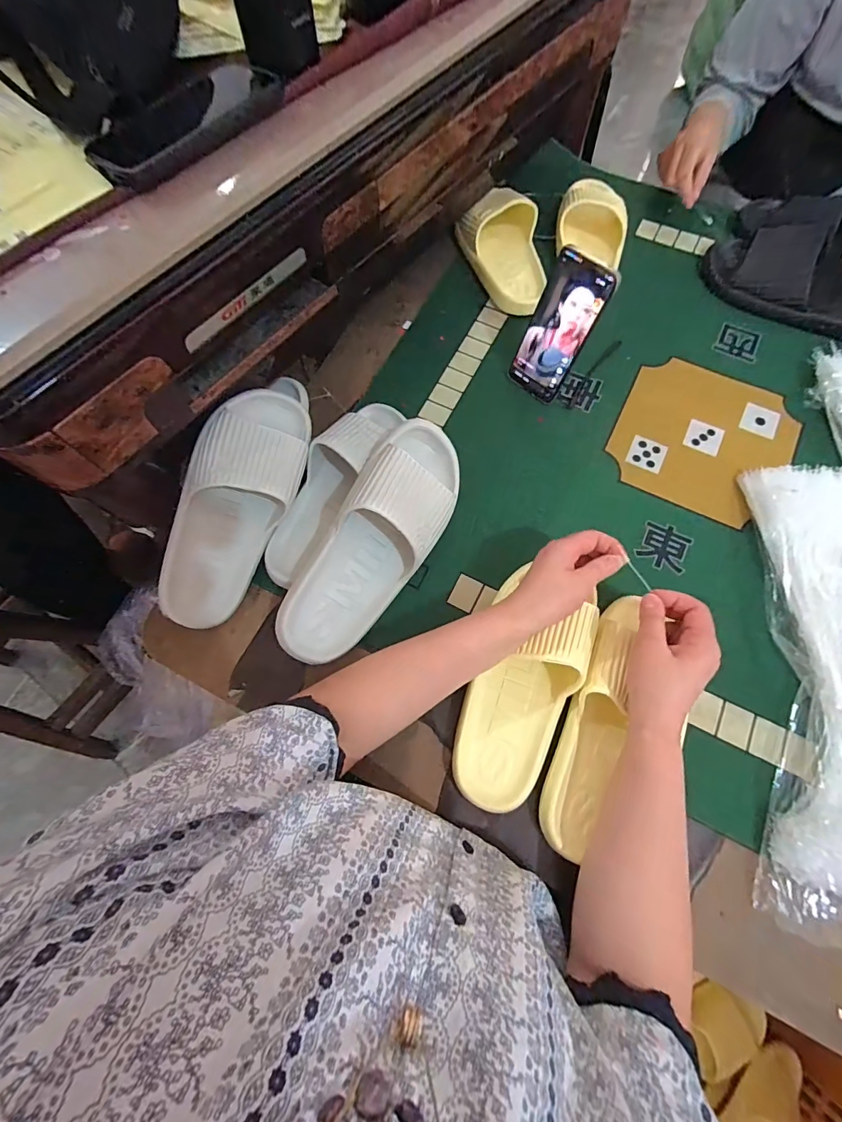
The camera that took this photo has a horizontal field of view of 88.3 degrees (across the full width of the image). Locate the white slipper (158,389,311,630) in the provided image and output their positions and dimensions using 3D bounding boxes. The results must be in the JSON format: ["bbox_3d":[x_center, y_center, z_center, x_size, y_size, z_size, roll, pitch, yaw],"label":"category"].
[{"bbox_3d":[-0.198,-0.062,0.472,0.108,0.073,0.280,18,85,9],"label":"white slipper"}]

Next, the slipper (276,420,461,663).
[{"bbox_3d":[-0.041,-0.020,0.458,0.114,0.080,0.289,35,79,-18],"label":"slipper"}]

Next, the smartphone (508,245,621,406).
[{"bbox_3d":[0.165,-0.278,0.531,0.013,0.165,0.076,-33,71,-31],"label":"smartphone"}]

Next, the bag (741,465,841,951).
[{"bbox_3d":[0.407,0.108,0.429,0.122,0.064,0.472,11,71,7],"label":"bag"}]

